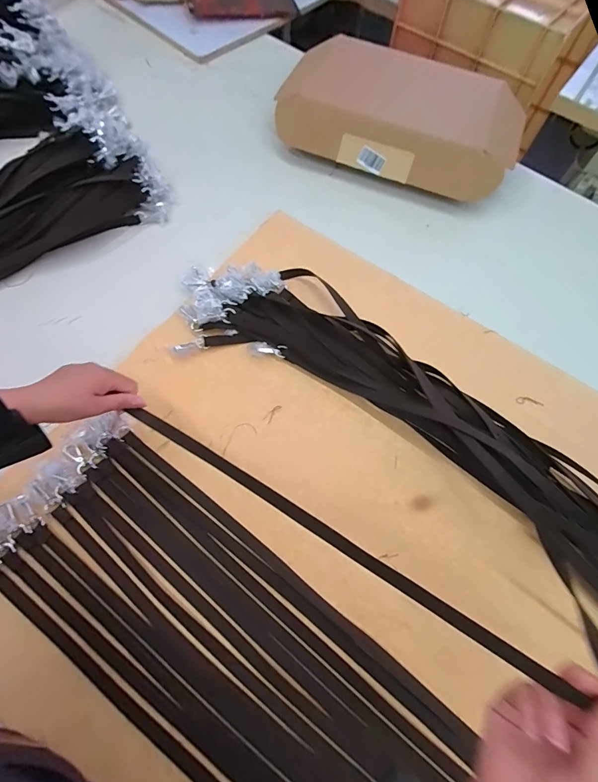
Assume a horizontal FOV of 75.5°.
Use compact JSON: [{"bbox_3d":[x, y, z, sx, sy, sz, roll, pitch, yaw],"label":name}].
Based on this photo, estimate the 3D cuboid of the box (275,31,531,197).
[{"bbox_3d":[0.197,-0.539,0.766,0.454,0.090,0.265,18,67,4],"label":"box"}]

